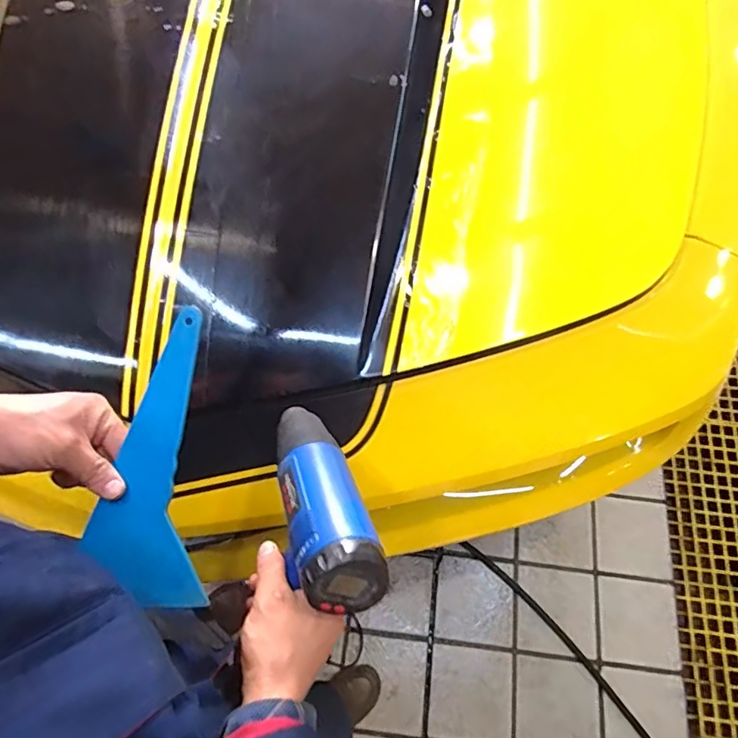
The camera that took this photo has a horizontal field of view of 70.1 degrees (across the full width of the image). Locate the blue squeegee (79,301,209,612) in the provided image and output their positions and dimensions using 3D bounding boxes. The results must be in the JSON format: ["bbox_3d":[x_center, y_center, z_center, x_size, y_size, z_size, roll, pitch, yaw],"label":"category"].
[{"bbox_3d":[-0.184,0.074,0.460,0.098,0.013,0.249,5,81,0],"label":"blue squeegee"}]

